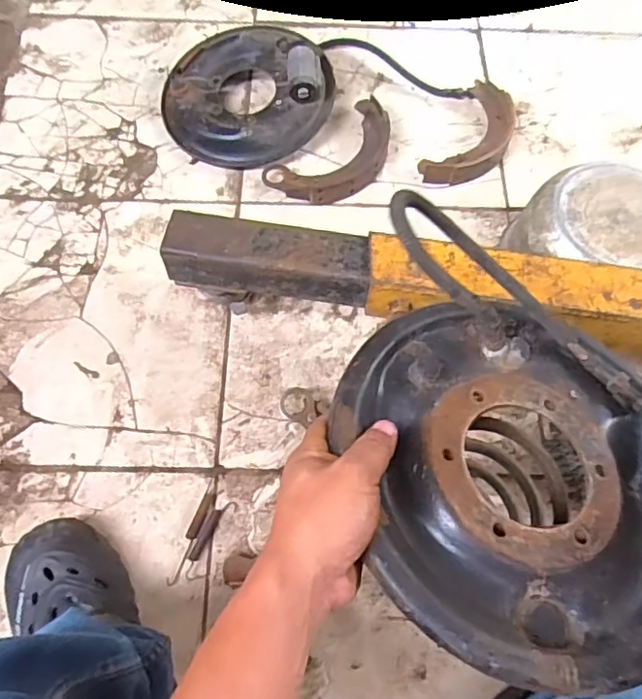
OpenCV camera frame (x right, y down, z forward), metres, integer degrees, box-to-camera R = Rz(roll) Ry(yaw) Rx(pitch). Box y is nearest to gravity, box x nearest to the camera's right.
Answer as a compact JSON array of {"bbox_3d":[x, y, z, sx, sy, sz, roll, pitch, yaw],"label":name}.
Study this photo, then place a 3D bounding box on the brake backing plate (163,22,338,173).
[{"bbox_3d":[-0.118,-0.408,0.943,0.269,0.081,0.242,9,67,2],"label":"brake backing plate"}]

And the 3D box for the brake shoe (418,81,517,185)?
[{"bbox_3d":[0.245,-0.333,0.942,0.099,0.029,0.221,29,70,10],"label":"brake shoe"}]

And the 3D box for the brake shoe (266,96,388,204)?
[{"bbox_3d":[0.029,-0.290,0.908,0.223,0.032,0.120,-39,73,-16],"label":"brake shoe"}]

